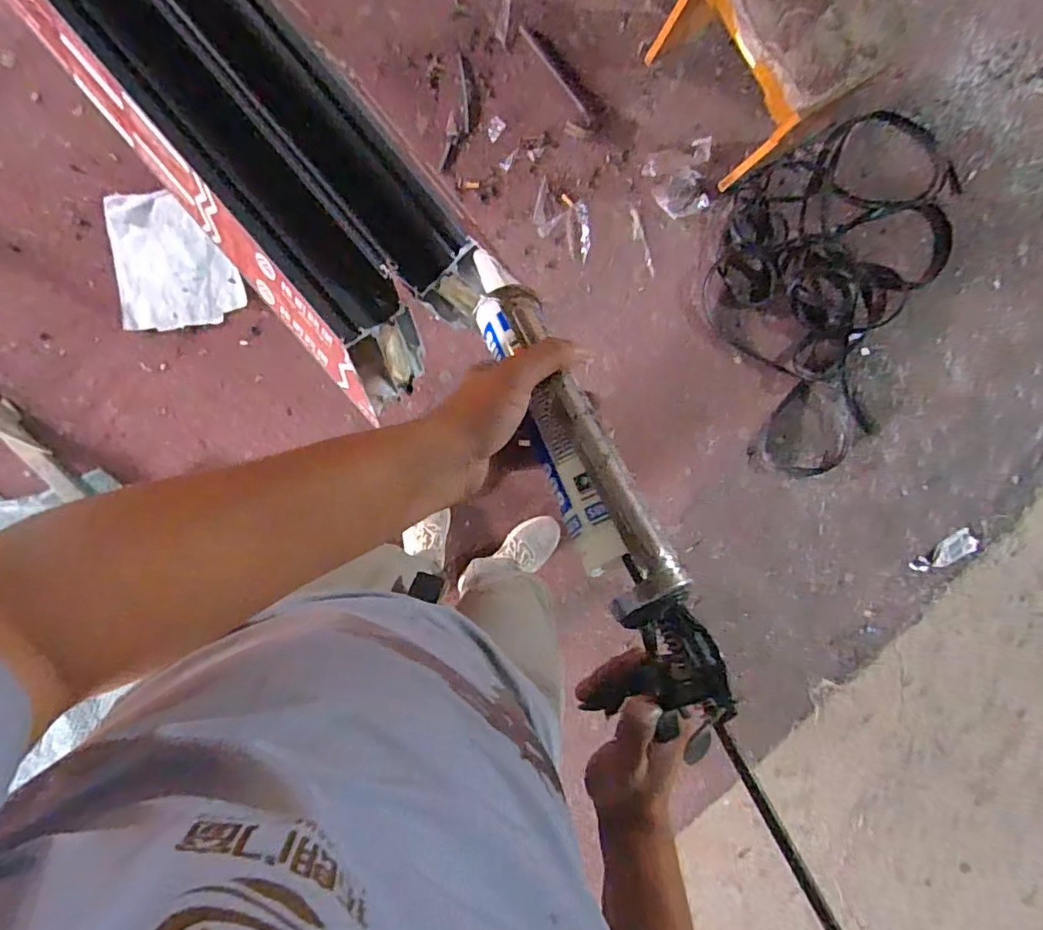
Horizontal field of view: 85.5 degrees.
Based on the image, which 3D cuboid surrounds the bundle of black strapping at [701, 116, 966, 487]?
[{"bbox_3d":[0.849,-0.460,1.448,0.757,0.069,0.737,0,92,-7],"label":"bundle of black strapping"}]

